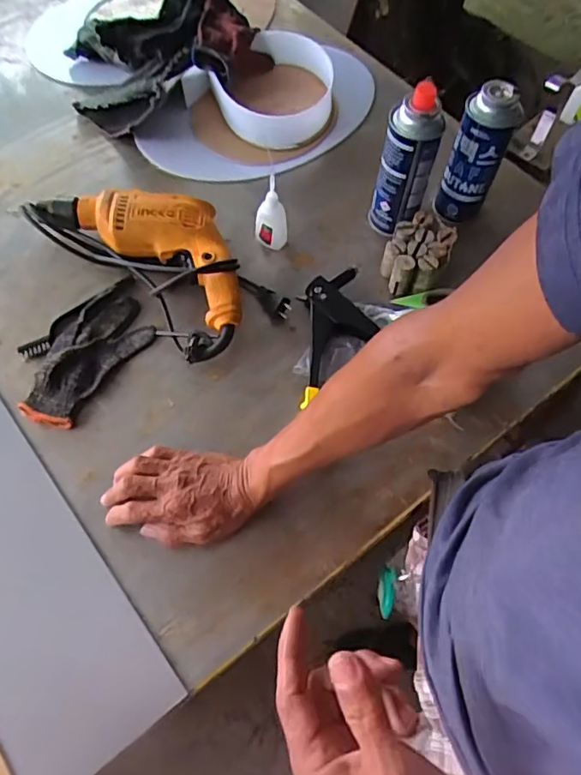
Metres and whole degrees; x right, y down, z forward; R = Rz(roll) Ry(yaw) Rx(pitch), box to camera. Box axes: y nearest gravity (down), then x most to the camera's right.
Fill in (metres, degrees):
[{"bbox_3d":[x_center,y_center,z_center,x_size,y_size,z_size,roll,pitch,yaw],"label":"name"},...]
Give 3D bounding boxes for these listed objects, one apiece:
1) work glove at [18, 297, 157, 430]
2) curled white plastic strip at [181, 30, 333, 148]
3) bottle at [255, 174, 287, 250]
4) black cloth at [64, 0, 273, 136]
[{"bbox_3d":[-0.239,-0.035,0.678,0.082,0.020,0.179,32,64,13],"label":"work glove"},{"bbox_3d":[-0.023,-0.473,0.888,0.201,0.049,0.207,34,65,15],"label":"curled white plastic strip"},{"bbox_3d":[-0.024,-0.225,0.753,0.040,0.099,0.032,13,61,3],"label":"bottle"},{"bbox_3d":[-0.202,-0.536,0.893,0.295,0.092,0.253,-28,66,-17],"label":"black cloth"}]

